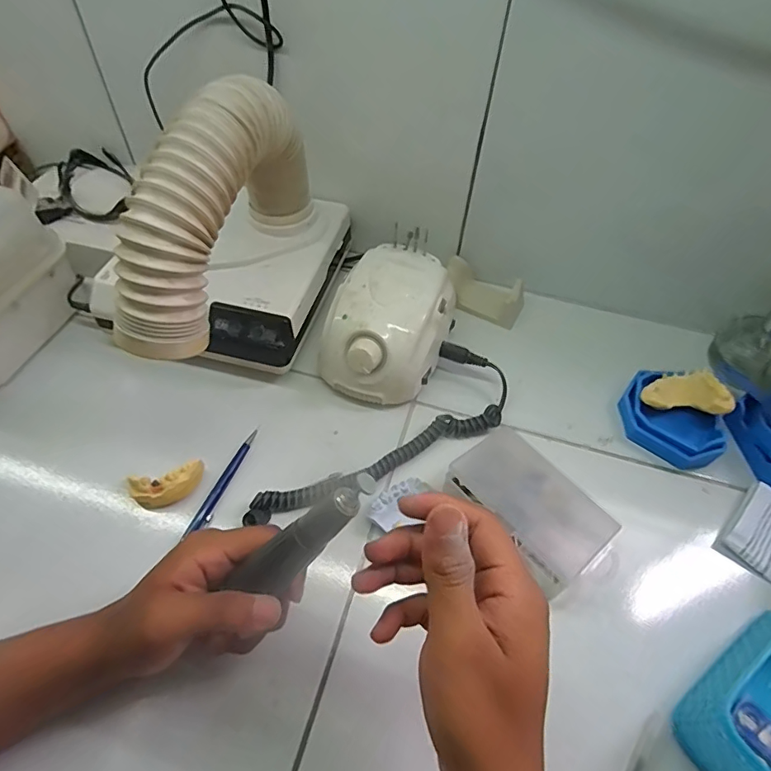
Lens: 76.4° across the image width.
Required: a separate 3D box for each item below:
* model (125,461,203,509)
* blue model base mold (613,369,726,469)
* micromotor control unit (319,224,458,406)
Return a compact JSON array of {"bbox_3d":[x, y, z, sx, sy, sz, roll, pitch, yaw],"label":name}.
[{"bbox_3d":[-0.172,0.079,0.386,0.055,0.018,0.026,-11,54,-12],"label":"model"},{"bbox_3d":[0.257,0.029,0.440,0.087,0.026,0.071,36,58,22],"label":"blue model base mold"},{"bbox_3d":[0.002,-0.059,0.461,0.110,0.078,0.140,27,55,16],"label":"micromotor control unit"}]

